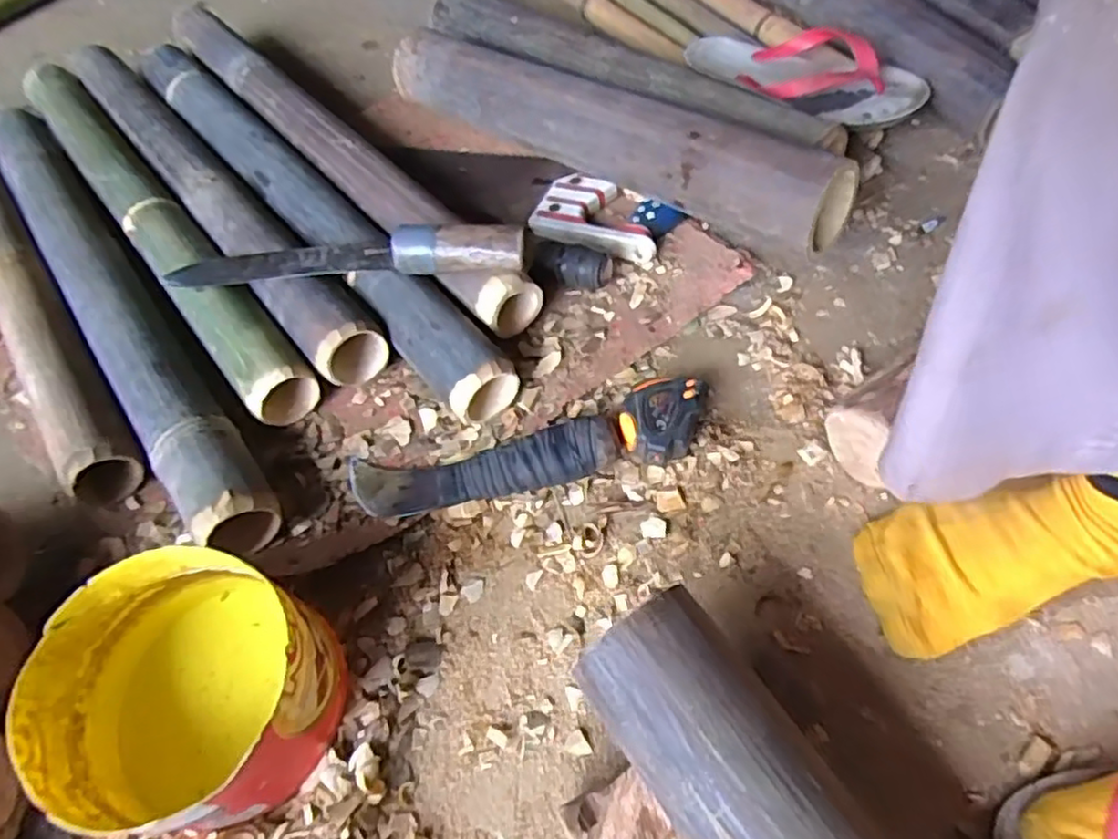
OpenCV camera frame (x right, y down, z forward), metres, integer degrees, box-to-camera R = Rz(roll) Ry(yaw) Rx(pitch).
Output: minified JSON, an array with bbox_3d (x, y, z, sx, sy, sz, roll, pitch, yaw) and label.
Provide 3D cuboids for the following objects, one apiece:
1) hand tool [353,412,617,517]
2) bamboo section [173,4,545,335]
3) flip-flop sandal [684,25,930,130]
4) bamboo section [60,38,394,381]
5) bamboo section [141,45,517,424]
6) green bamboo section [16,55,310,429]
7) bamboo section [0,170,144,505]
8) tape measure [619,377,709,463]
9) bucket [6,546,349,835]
[{"bbox_3d":[-0.059,0.034,0.520,0.205,0.037,0.049,-9,58,-1],"label":"hand tool"},{"bbox_3d":[-0.246,-0.287,0.716,0.060,0.072,0.655,-37,62,-17],"label":"bamboo section"},{"bbox_3d":[0.240,-0.343,0.682,0.234,0.040,0.110,16,61,14],"label":"flip-flop sandal"},{"bbox_3d":[-0.368,-0.245,0.706,0.059,0.072,0.649,-37,62,-17],"label":"bamboo section"},{"bbox_3d":[-0.259,-0.220,0.681,0.064,0.061,0.649,-37,62,-17],"label":"bamboo section"},{"bbox_3d":[-0.424,-0.217,0.698,0.056,0.060,0.656,-37,62,-17],"label":"green bamboo section"},{"bbox_3d":[-0.535,-0.156,0.670,0.067,0.062,0.659,-35,61,-16],"label":"bamboo section"},{"bbox_3d":[0.079,0.002,0.530,0.056,0.034,0.076,15,60,14],"label":"tape measure"},{"bbox_3d":[-0.220,0.165,0.418,0.159,0.089,0.143,-9,58,-1],"label":"bucket"}]

